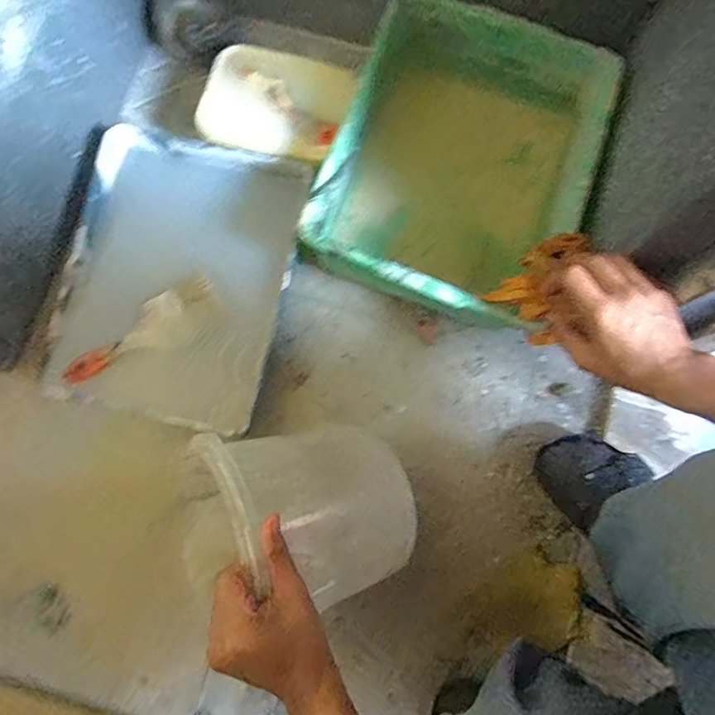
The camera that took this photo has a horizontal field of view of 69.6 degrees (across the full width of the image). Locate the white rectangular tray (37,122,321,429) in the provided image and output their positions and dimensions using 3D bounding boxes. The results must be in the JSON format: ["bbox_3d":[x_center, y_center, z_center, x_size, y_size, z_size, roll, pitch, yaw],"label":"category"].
[{"bbox_3d":[-0.234,-0.099,0.684,0.280,0.075,0.359,14,78,3],"label":"white rectangular tray"}]

